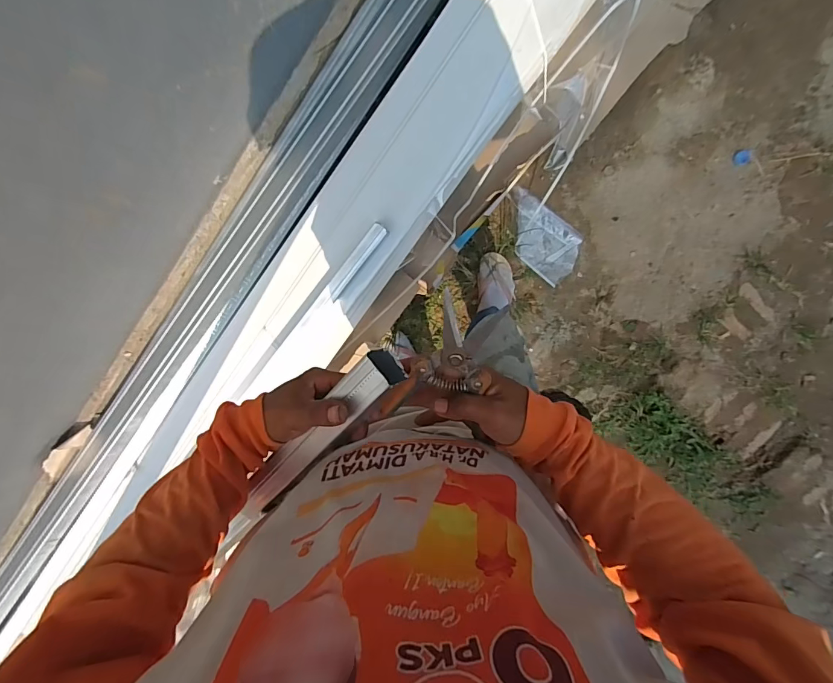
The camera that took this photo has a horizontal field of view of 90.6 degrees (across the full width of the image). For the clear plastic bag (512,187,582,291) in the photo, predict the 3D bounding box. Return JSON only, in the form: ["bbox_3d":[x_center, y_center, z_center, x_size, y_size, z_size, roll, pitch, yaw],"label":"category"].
[{"bbox_3d":[0.337,-0.286,1.138,0.264,0.034,0.146,40,97,-6],"label":"clear plastic bag"}]

